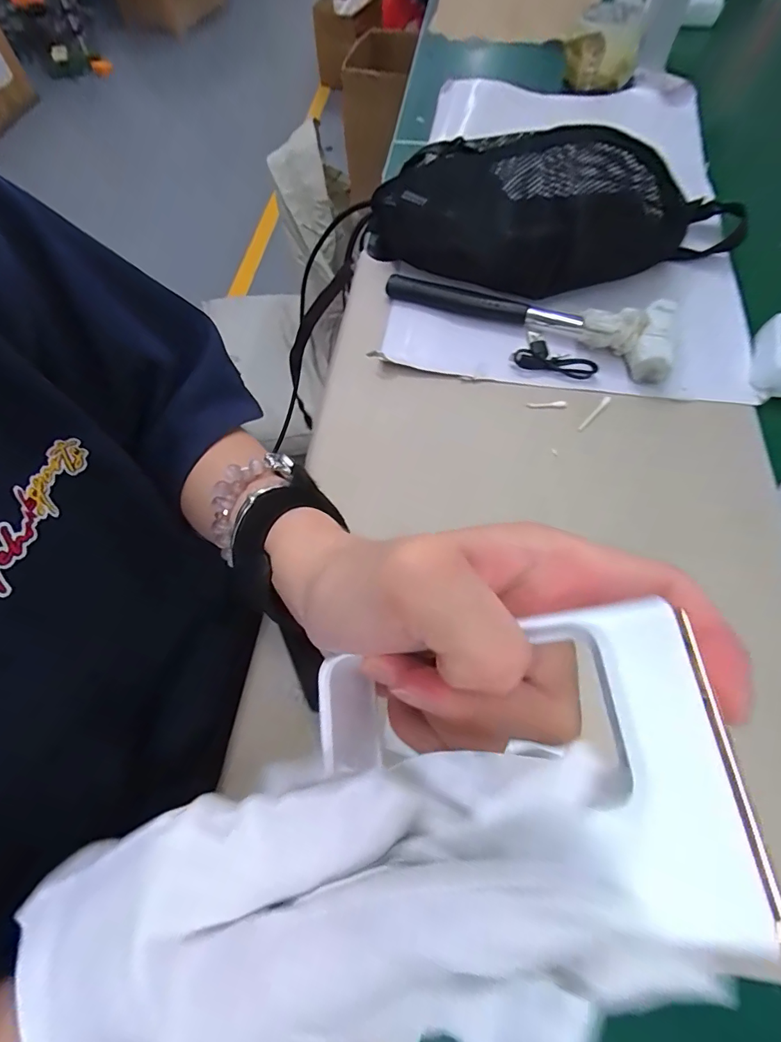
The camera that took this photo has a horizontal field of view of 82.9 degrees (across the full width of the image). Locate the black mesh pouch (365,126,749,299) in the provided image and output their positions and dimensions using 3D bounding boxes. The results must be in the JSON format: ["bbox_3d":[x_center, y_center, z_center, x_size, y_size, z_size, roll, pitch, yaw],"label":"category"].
[{"bbox_3d":[0.151,-0.271,0.397,0.350,0.071,0.133,1,64,2],"label":"black mesh pouch"}]

